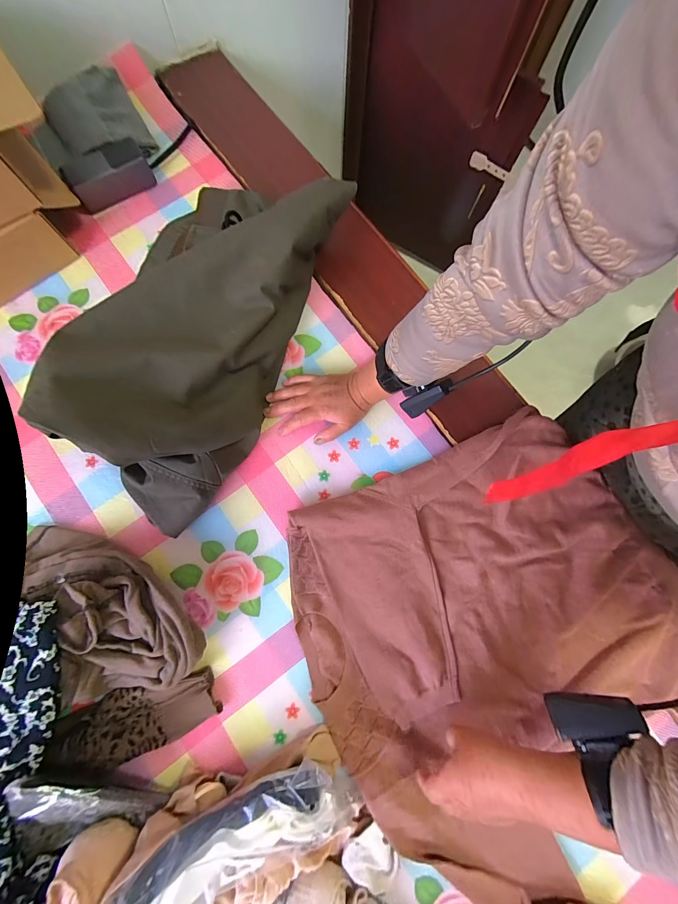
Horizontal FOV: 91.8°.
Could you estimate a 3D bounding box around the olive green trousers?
[{"bbox_3d":[-0.166,-0.166,0.441,0.220,0.175,0.527,23,78,3],"label":"olive green trousers"}]

